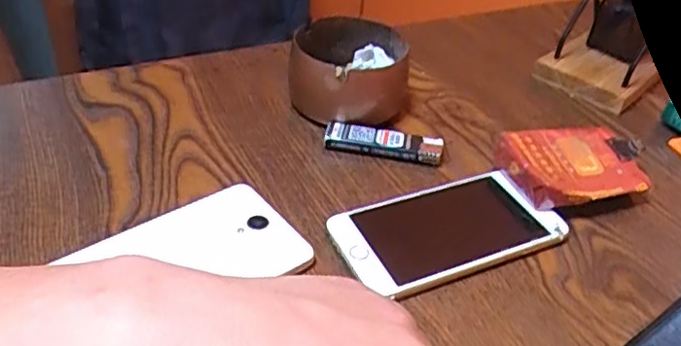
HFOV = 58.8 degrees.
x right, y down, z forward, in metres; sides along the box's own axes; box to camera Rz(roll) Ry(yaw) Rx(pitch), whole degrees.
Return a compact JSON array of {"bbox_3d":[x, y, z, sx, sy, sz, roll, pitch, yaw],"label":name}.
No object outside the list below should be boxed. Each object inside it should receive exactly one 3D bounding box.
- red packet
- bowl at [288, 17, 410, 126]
[{"bbox_3d":[0.152,-0.002,0.394,0.086,0.031,0.057,-9,41,-18],"label":"red packet"},{"bbox_3d":[0.006,-0.074,0.449,0.084,0.052,0.080,3,39,-3],"label":"bowl"}]

